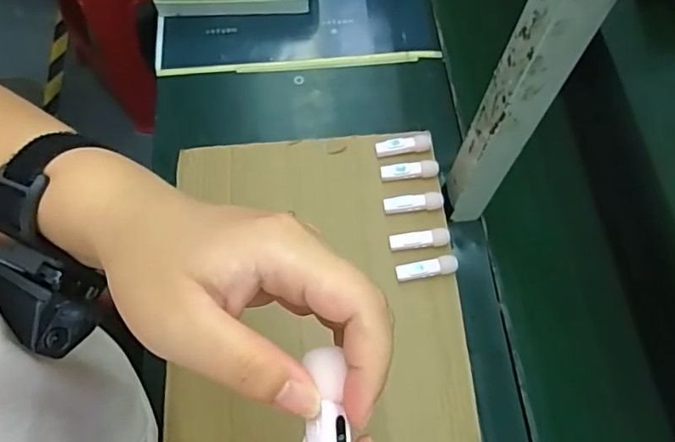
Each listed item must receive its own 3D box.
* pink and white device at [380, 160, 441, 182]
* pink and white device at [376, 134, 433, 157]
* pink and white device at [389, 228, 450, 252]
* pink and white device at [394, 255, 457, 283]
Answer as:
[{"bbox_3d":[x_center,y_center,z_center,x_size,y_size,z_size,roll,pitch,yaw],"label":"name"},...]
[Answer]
[{"bbox_3d":[0.081,-0.057,0.617,0.063,0.015,0.019,-3,67,-5],"label":"pink and white device"},{"bbox_3d":[0.076,-0.087,0.630,0.062,0.014,0.018,-4,67,-5],"label":"pink and white device"},{"bbox_3d":[0.087,0.020,0.582,0.062,0.013,0.019,-5,67,-5],"label":"pink and white device"},{"bbox_3d":[0.093,0.050,0.570,0.064,0.013,0.018,-8,67,-7],"label":"pink and white device"}]

